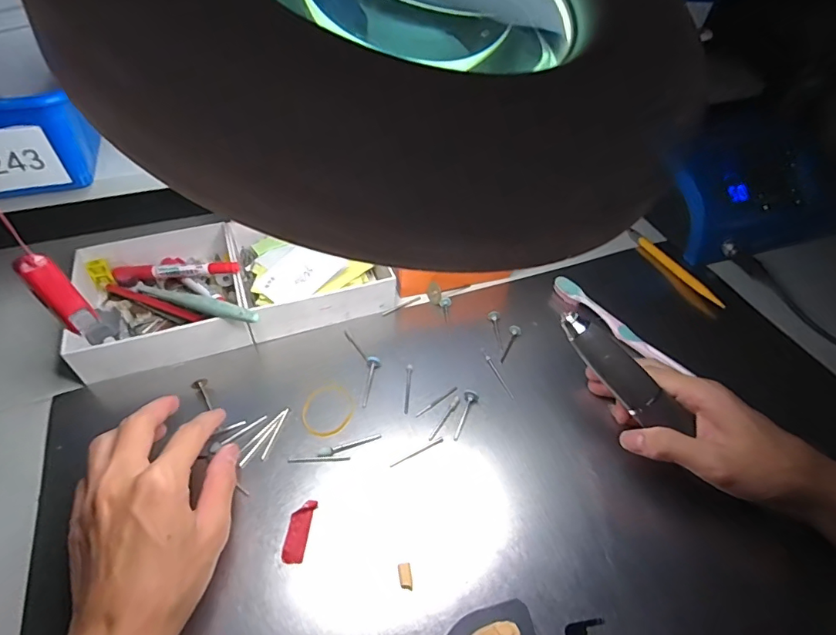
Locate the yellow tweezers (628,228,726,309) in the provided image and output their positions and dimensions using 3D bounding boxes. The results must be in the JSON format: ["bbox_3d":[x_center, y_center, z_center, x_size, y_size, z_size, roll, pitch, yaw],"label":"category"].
[{"bbox_3d":[0.267,-0.055,0.497,0.012,0.015,0.130,-16,50,-17],"label":"yellow tweezers"}]

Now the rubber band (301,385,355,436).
[{"bbox_3d":[-0.069,0.070,0.363,0.041,0.004,0.042,2,47,-2],"label":"rubber band"}]

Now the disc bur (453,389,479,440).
[{"bbox_3d":[0.037,0.074,0.362,0.011,0.007,0.042,15,48,11],"label":"disc bur"}]

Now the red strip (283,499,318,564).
[{"bbox_3d":[-0.077,0.137,0.303,0.015,0.004,0.038,7,47,3],"label":"red strip"}]

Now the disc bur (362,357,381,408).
[{"bbox_3d":[-0.038,0.050,0.380,0.011,0.009,0.045,4,47,1],"label":"disc bur"}]

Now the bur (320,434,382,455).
[{"bbox_3d":[-0.049,0.093,0.344,0.046,0.004,0.007,-11,49,-13],"label":"bur"}]

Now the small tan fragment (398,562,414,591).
[{"bbox_3d":[-0.007,0.157,0.286,0.008,0.004,0.015,-6,48,-9],"label":"small tan fragment"}]

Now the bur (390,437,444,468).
[{"bbox_3d":[-0.001,0.098,0.343,0.043,0.004,0.004,-20,51,-20],"label":"bur"}]

